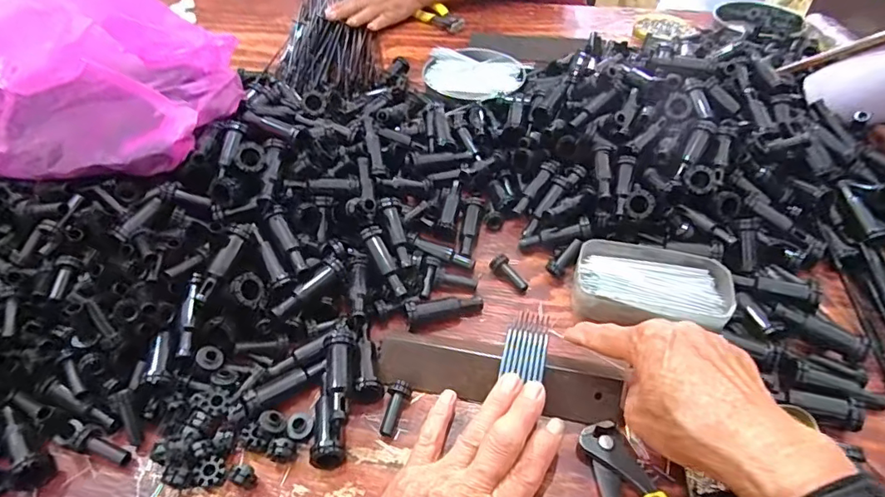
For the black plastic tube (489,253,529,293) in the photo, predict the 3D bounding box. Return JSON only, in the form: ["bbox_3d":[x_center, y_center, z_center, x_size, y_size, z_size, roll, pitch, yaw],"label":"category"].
[{"bbox_3d":[0.060,0.023,0.458,0.015,0.017,0.041,-35,68,-30],"label":"black plastic tube"}]

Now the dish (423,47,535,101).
[{"bbox_3d":[0.038,-0.224,0.673,0.135,0.032,0.108,27,52,23],"label":"dish"}]

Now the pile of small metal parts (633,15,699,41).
[{"bbox_3d":[0.342,-0.340,0.790,0.089,0.010,0.085,11,48,11],"label":"pile of small metal parts"}]

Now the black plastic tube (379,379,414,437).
[{"bbox_3d":[-0.035,0.116,0.372,0.015,0.010,0.040,14,60,12],"label":"black plastic tube"}]

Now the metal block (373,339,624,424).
[{"bbox_3d":[0.039,0.097,0.379,0.177,0.020,0.036,8,46,12],"label":"metal block"}]

